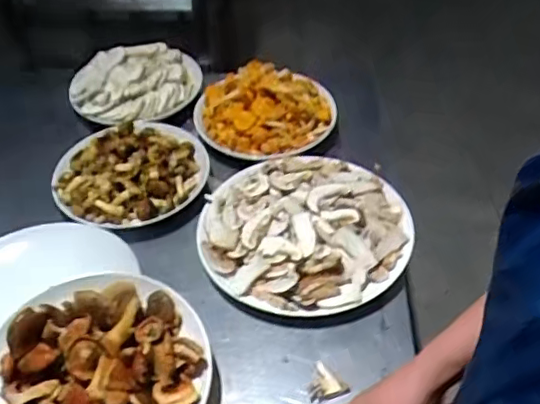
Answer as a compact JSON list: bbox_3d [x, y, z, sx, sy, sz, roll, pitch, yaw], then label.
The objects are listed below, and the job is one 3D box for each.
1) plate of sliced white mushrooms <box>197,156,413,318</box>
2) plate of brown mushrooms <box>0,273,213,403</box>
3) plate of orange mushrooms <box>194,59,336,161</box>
[{"bbox_3d":[0.043,0.033,0.823,0.277,0.074,0.271,-1,44,1],"label":"plate of sliced white mushrooms"},{"bbox_3d":[-0.190,0.187,0.634,0.246,0.093,0.242,-24,48,-21],"label":"plate of brown mushrooms"},{"bbox_3d":[-0.015,-0.157,1.000,0.246,0.064,0.200,9,45,11],"label":"plate of orange mushrooms"}]

